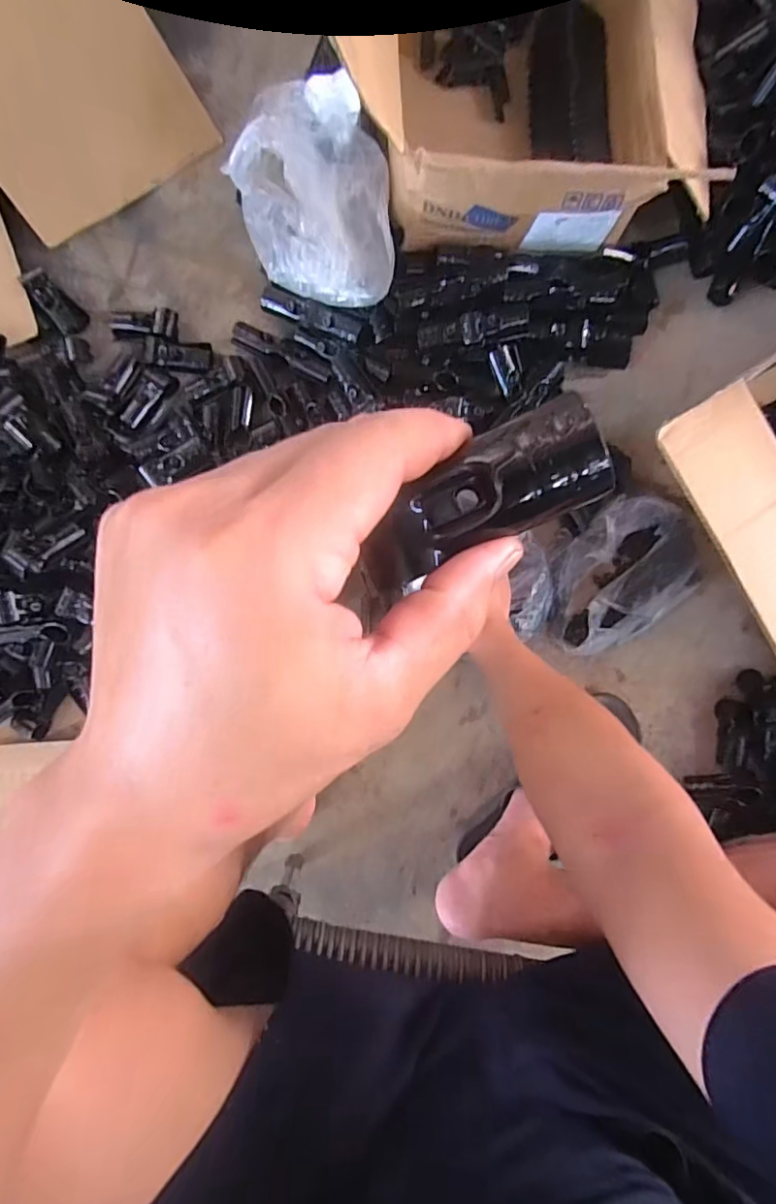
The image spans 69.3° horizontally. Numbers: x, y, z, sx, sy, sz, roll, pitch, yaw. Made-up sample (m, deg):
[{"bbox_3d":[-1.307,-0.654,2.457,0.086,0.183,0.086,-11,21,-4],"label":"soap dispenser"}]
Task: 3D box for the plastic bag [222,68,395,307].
[{"bbox_3d":[-0.087,-0.464,0.657,0.175,0.106,0.277,-6,88,-3],"label":"plastic bag"}]

